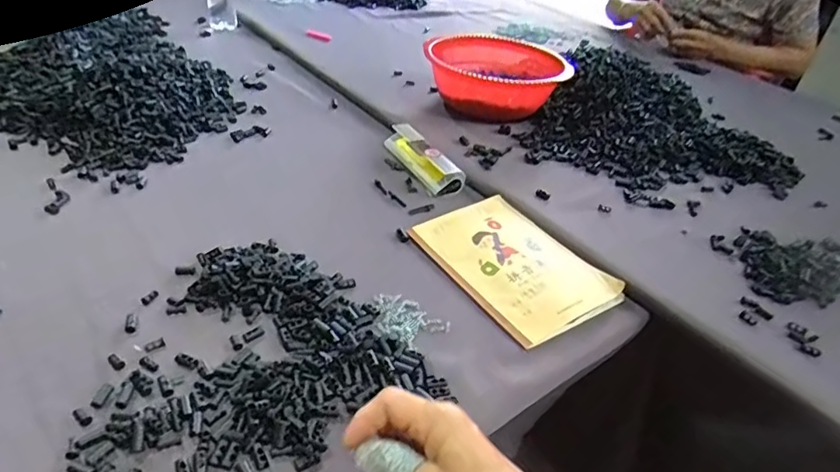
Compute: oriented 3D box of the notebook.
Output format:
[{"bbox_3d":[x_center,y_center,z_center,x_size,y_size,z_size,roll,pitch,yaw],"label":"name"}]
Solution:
[{"bbox_3d":[0.101,0.024,0.593,0.144,0.010,0.207,-22,43,-26],"label":"notebook"}]

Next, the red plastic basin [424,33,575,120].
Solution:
[{"bbox_3d":[0.122,-0.266,0.904,0.227,0.090,0.227,0,38,0],"label":"red plastic basin"}]

